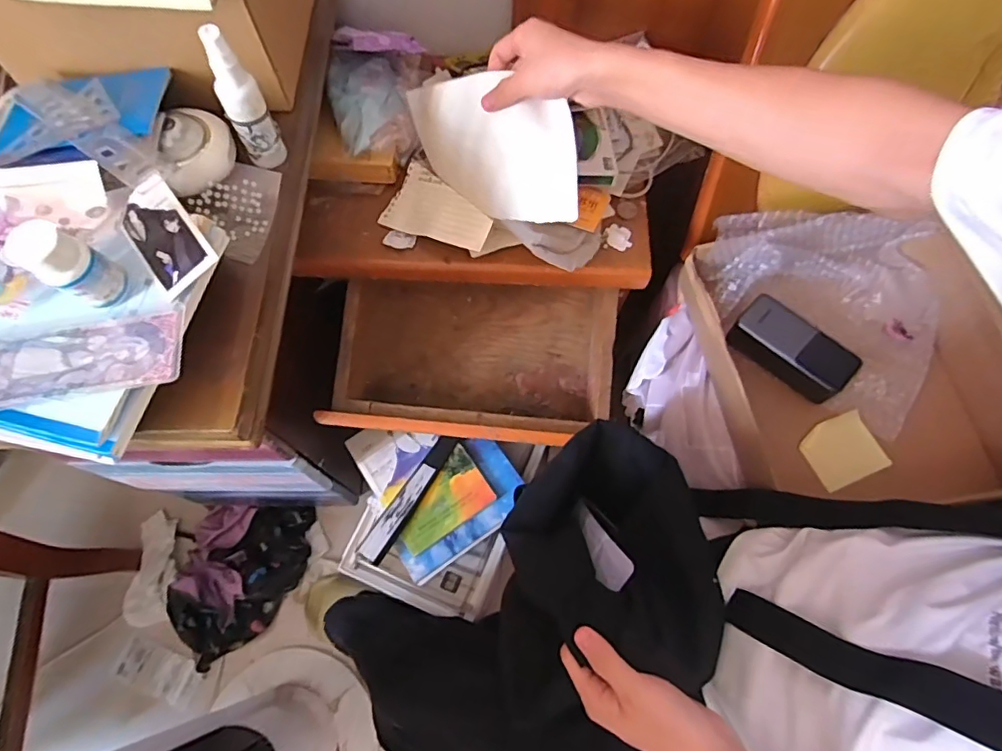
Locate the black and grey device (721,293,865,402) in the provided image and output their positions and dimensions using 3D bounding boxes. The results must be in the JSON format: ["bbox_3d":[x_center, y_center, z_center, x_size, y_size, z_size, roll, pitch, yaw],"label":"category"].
[{"bbox_3d":[0.333,-0.029,0.623,0.130,0.060,0.060,39,72,13],"label":"black and grey device"}]

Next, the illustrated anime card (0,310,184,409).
[{"bbox_3d":[-0.280,-0.011,0.358,0.128,0.008,0.054,-9,68,-5],"label":"illustrated anime card"}]

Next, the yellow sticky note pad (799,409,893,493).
[{"bbox_3d":[0.383,0.083,0.603,0.078,0.004,0.069,-24,70,-2],"label":"yellow sticky note pad"}]

